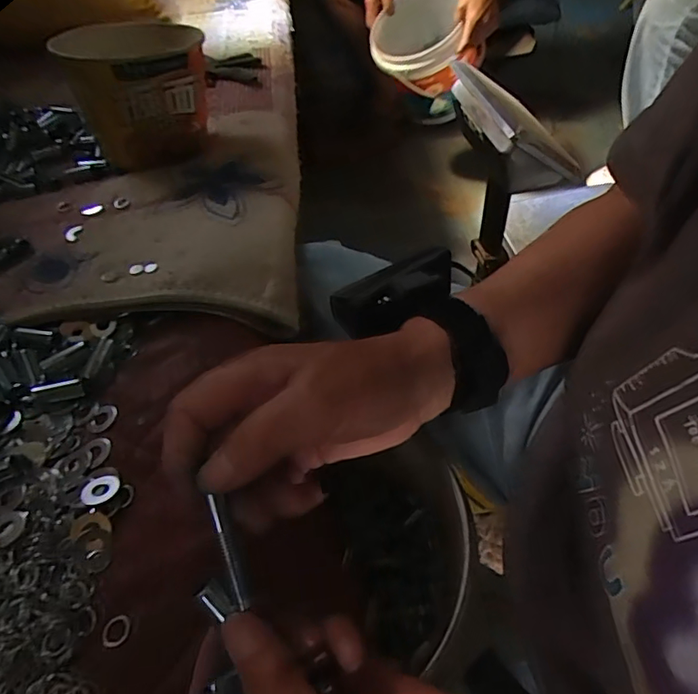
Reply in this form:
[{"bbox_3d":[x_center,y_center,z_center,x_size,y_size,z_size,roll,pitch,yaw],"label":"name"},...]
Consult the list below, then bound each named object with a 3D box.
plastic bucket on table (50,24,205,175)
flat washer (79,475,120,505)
[{"bbox_3d":[-0.217,-0.271,0.534,0.130,0.099,0.137,-11,51,-1],"label":"plastic bucket on table"},{"bbox_3d":[-0.150,0.086,0.307,0.023,0.004,0.021,-12,33,-5],"label":"flat washer"}]

